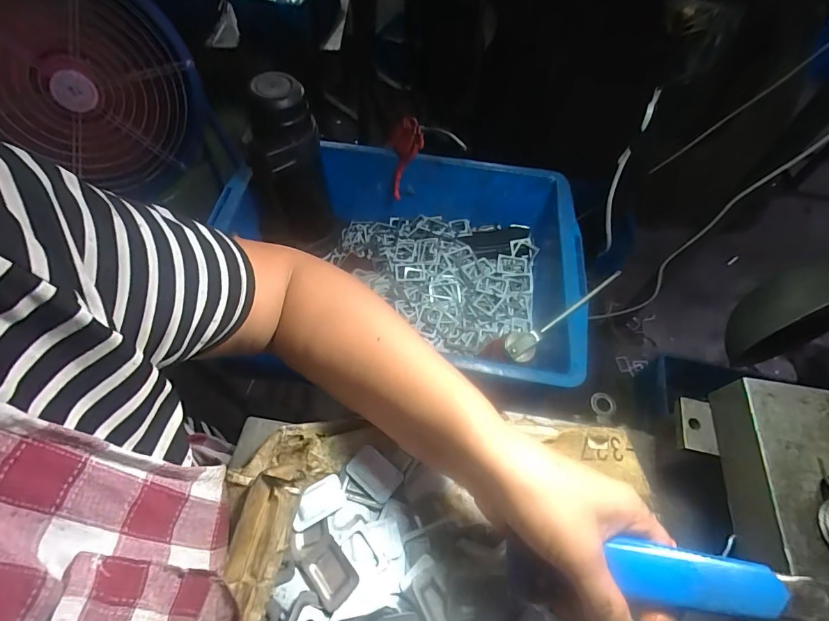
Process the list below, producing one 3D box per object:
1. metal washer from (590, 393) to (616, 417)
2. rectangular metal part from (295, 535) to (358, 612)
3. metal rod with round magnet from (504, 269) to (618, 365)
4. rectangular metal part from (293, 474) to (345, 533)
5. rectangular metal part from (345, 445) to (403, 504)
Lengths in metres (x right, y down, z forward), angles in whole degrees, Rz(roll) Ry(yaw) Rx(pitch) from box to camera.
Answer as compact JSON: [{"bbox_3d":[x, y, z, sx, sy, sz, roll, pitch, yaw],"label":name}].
[{"bbox_3d":[0.189,0.094,0.408,0.023,0.006,0.023,1,59,-2],"label":"metal washer"},{"bbox_3d":[-0.056,0.171,0.267,0.042,0.007,0.028,26,65,39],"label":"rectangular metal part"},{"bbox_3d":[0.183,0.004,0.499,0.170,0.028,0.034,-35,66,-5],"label":"metal rod with round magnet"},{"bbox_3d":[-0.071,0.139,0.295,0.040,0.008,0.024,-30,65,-18],"label":"rectangular metal part"},{"bbox_3d":[-0.030,0.122,0.306,0.040,0.004,0.026,36,64,17],"label":"rectangular metal part"}]

